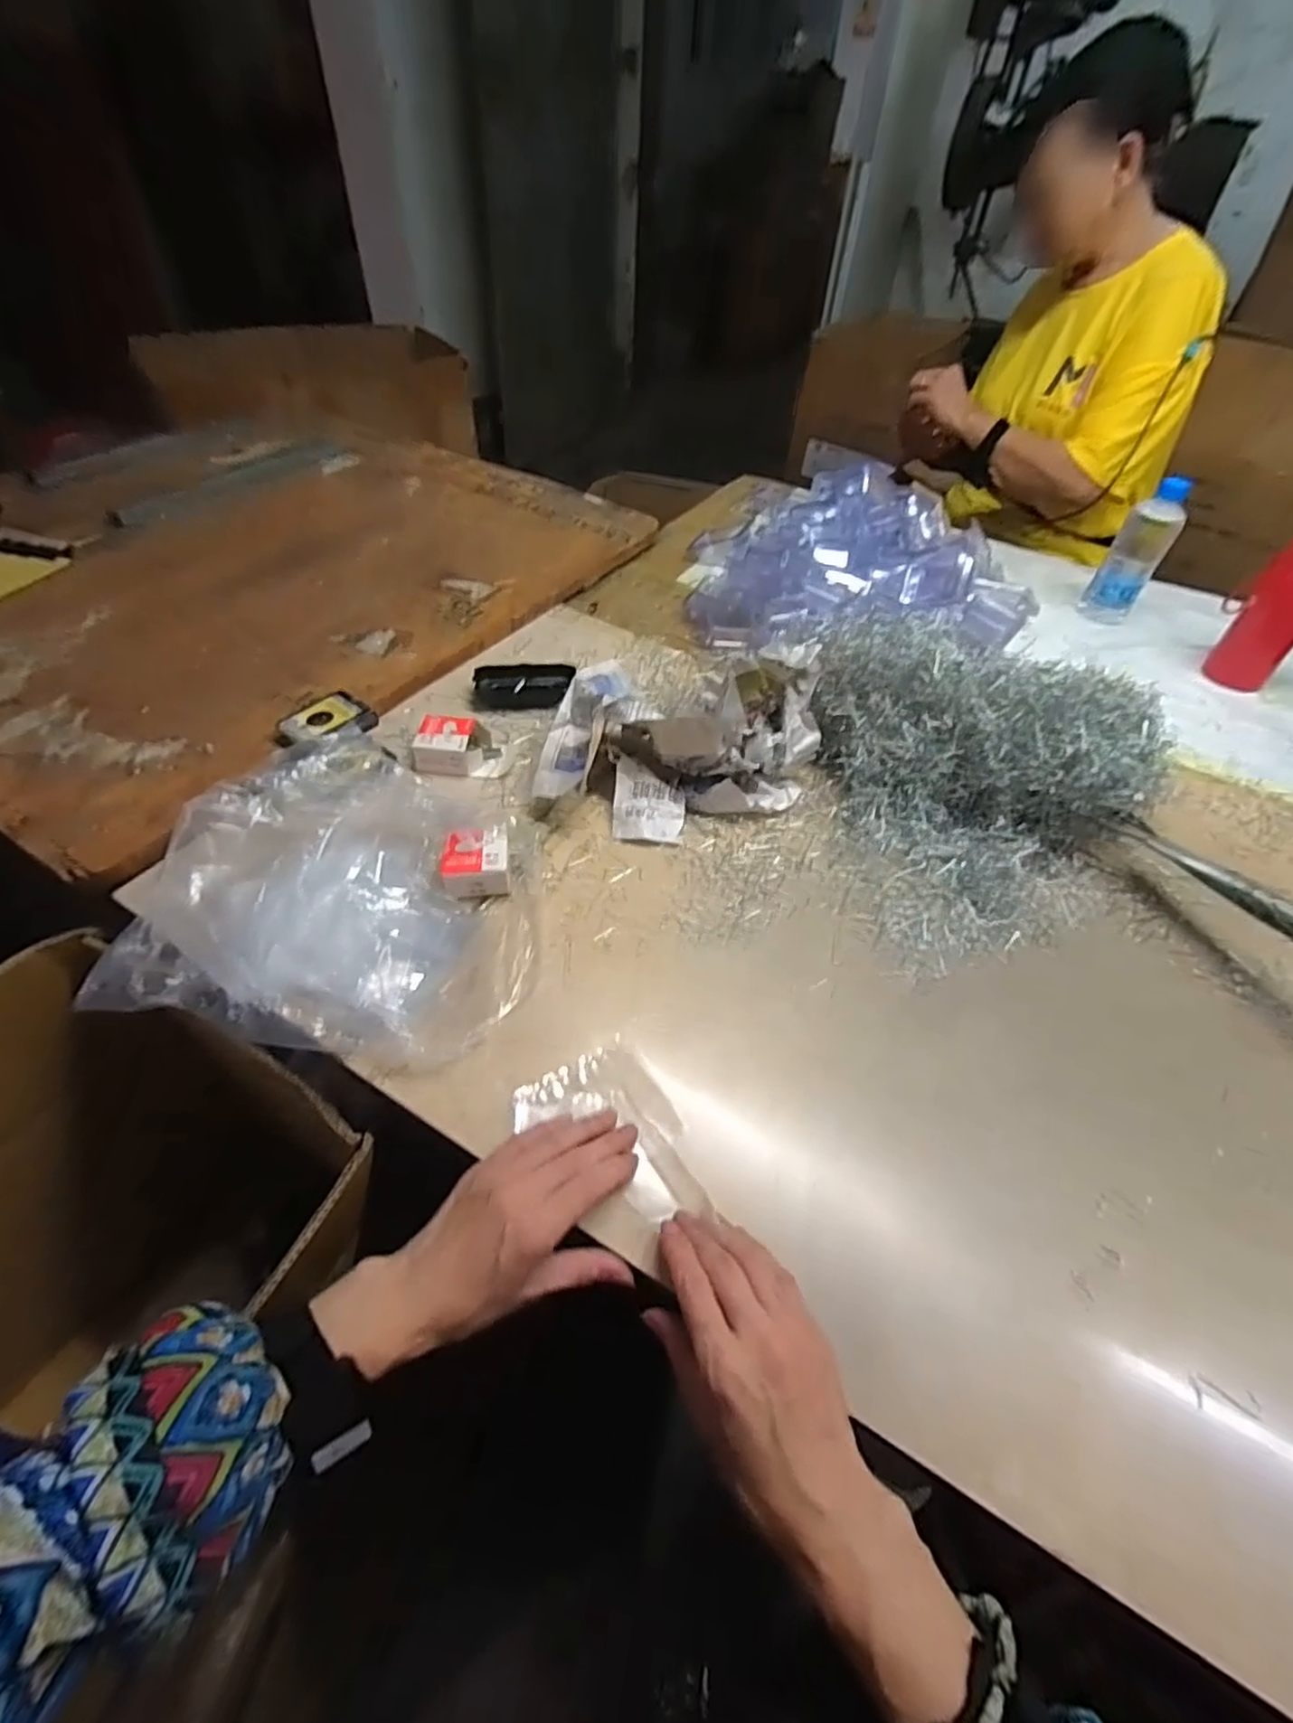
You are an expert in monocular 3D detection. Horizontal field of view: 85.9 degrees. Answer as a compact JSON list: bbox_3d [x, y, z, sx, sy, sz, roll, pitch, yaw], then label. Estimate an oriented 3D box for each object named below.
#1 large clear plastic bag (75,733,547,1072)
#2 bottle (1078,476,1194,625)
[{"bbox_3d":[-0.228,0.002,0.551,0.299,0.055,0.284,9,50,2],"label":"large clear plastic bag"},{"bbox_3d":[0.655,-0.409,0.931,0.065,0.177,0.053,33,53,20],"label":"bottle"}]

